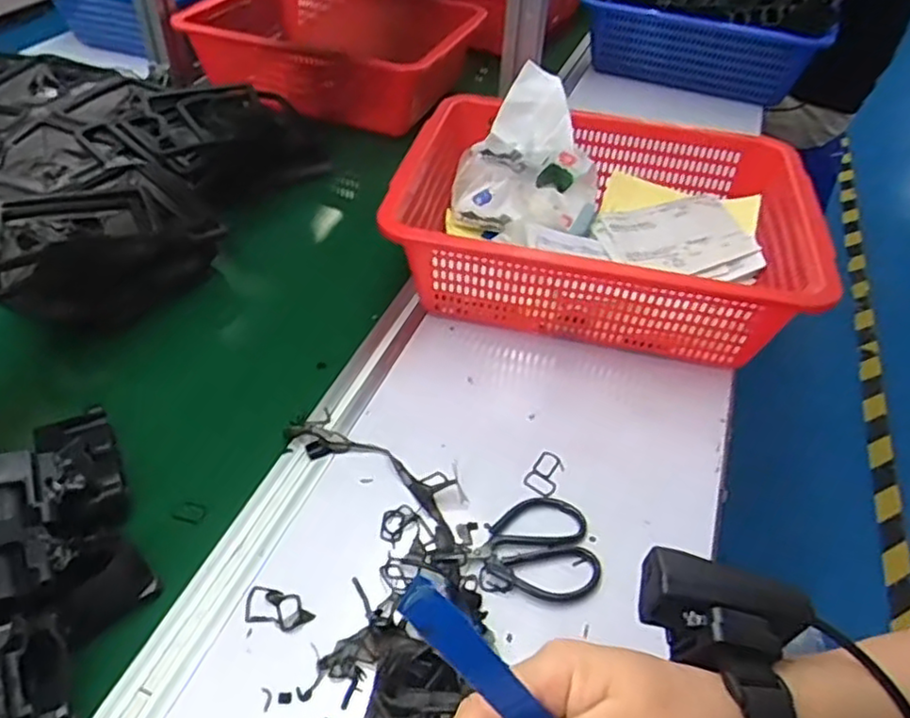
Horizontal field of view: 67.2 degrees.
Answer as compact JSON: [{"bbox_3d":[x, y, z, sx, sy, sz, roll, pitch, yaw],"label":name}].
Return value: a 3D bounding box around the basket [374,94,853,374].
[{"bbox_3d":[0.148,-0.132,0.707,0.398,0.140,0.297,9,44,6],"label":"basket"}]

